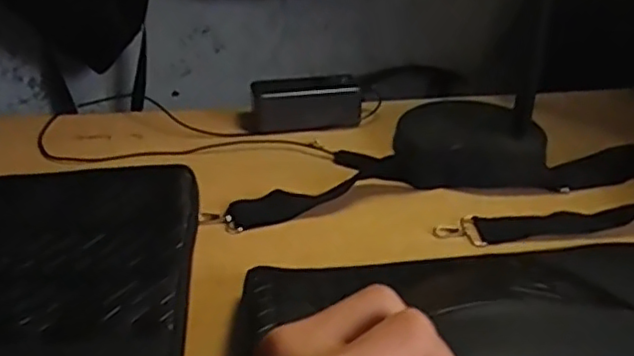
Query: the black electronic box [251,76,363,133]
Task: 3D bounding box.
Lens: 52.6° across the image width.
[{"bbox_3d":[-0.012,-0.091,0.775,0.130,0.051,0.039,-5,33,-10],"label":"black electronic box"}]

